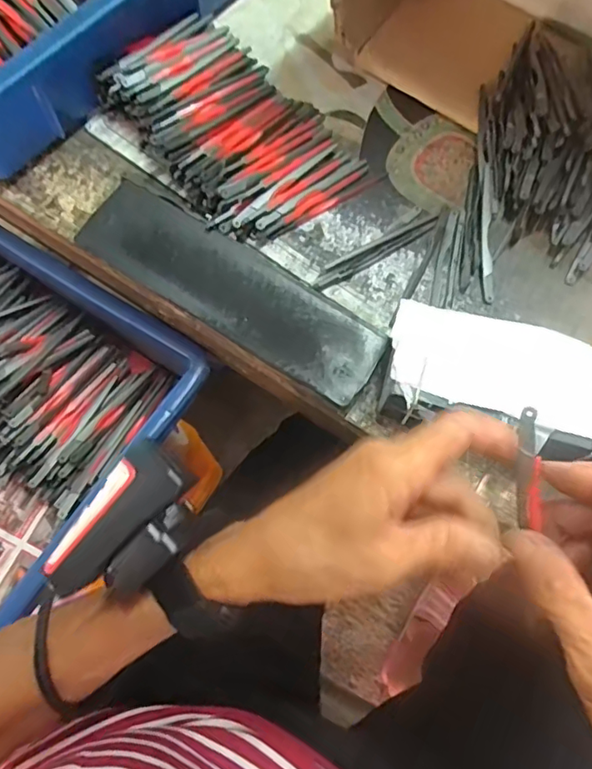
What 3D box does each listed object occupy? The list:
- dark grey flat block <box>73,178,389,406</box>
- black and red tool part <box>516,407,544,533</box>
[{"bbox_3d":[-0.043,-0.065,0.359,0.212,0.008,0.062,32,73,8],"label":"dark grey flat block"},{"bbox_3d":[0.101,0.037,0.237,0.007,0.007,0.052,-3,100,-3],"label":"black and red tool part"}]

